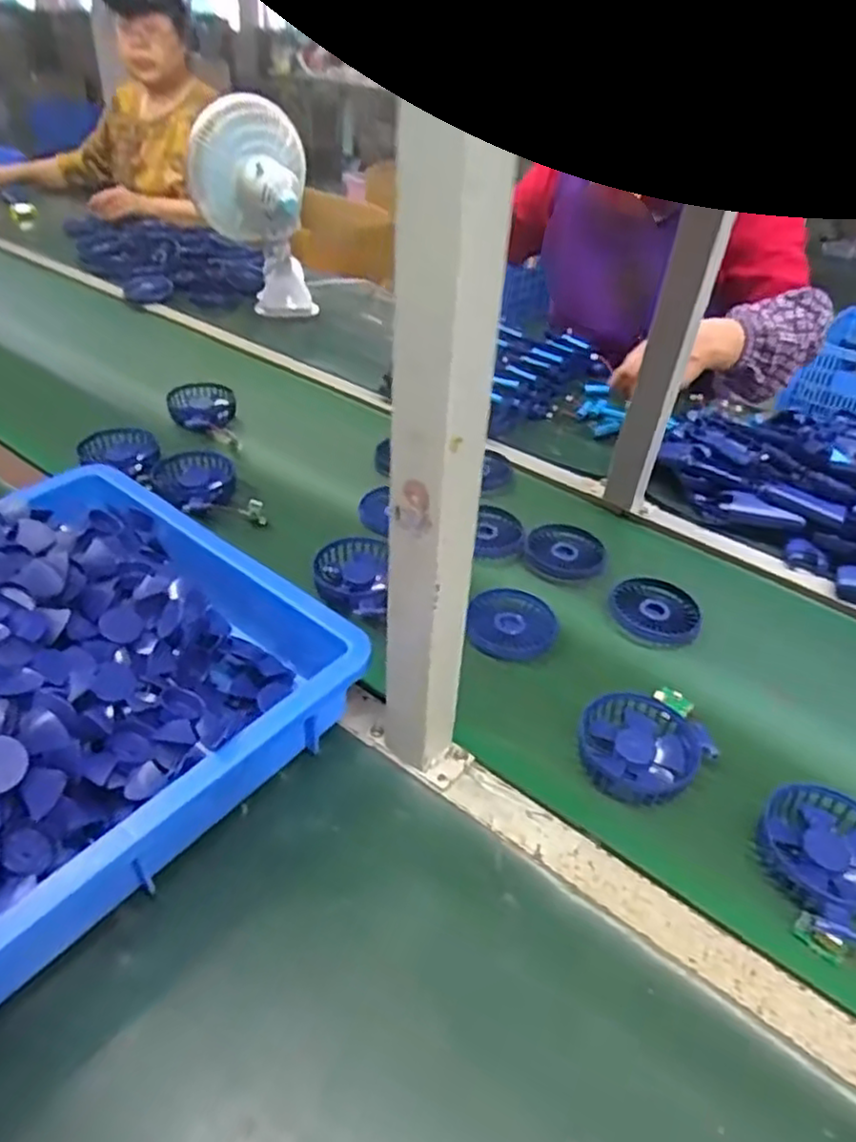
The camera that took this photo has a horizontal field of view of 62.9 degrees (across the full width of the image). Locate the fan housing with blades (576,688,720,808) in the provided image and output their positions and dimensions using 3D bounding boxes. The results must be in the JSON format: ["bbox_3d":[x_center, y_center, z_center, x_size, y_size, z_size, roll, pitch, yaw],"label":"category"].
[{"bbox_3d":[0.162,0.132,0.539,0.095,0.019,0.091,-1,41,1],"label":"fan housing with blades"}]

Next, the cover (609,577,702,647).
[{"bbox_3d":[0.224,0.040,0.693,0.082,0.021,0.071,5,41,8],"label":"cover"}]

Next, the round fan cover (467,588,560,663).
[{"bbox_3d":[0.080,0.045,0.662,0.080,0.021,0.080,-5,47,6],"label":"round fan cover"}]

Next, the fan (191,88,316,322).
[{"bbox_3d":[-0.296,-0.600,1.191,0.191,0.318,0.136,-4,39,-12],"label":"fan"}]

